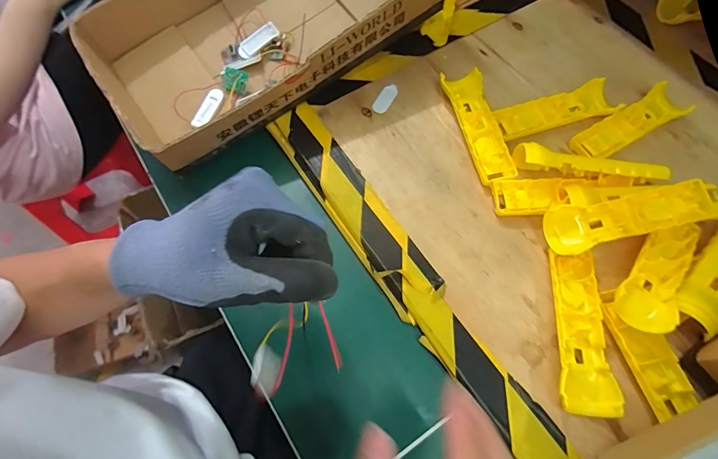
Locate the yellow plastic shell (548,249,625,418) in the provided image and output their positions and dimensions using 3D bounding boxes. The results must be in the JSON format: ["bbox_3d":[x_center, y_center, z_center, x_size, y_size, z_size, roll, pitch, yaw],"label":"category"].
[{"bbox_3d":[0.215,0.095,0.376,0.048,0.024,0.153,8,66,3],"label":"yellow plastic shell"}]

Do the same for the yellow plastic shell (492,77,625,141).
[{"bbox_3d":[0.248,-0.149,0.491,0.147,0.026,0.045,-15,67,-7],"label":"yellow plastic shell"}]

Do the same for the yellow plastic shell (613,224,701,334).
[{"bbox_3d":[0.303,0.038,0.376,0.142,0.024,0.051,-42,73,-16],"label":"yellow plastic shell"}]

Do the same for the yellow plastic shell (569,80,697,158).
[{"bbox_3d":[0.336,-0.129,0.483,0.152,0.021,0.047,-28,69,-12],"label":"yellow plastic shell"}]

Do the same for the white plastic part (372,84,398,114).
[{"bbox_3d":[0.035,-0.173,0.512,0.020,0.004,0.052,28,69,11],"label":"white plastic part"}]

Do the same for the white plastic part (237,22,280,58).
[{"bbox_3d":[-0.133,-0.249,0.509,0.058,0.007,0.022,-37,98,-5],"label":"white plastic part"}]

